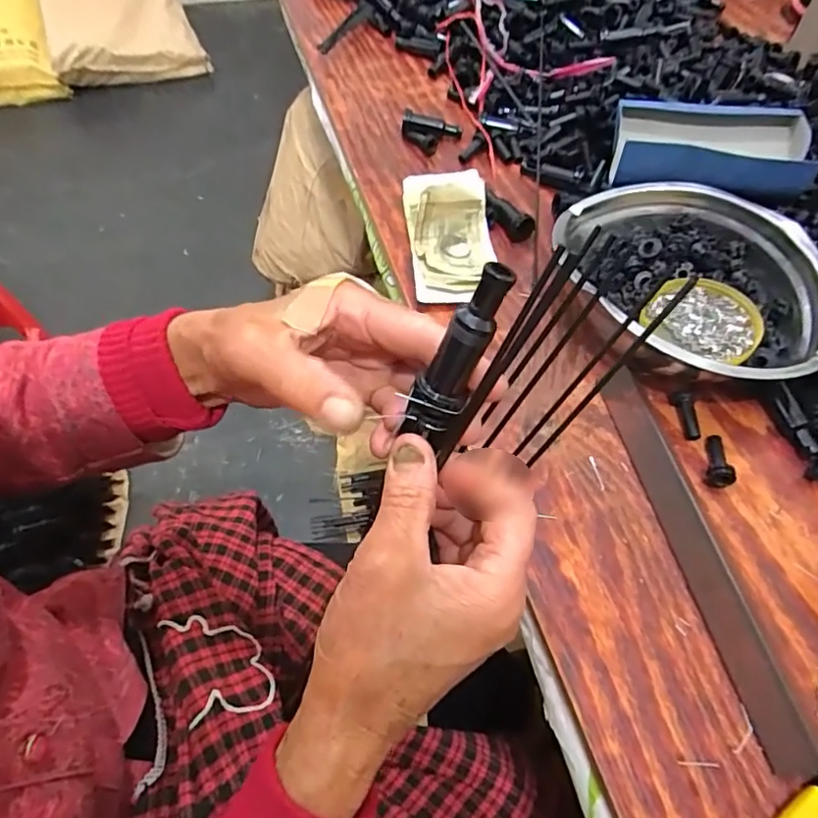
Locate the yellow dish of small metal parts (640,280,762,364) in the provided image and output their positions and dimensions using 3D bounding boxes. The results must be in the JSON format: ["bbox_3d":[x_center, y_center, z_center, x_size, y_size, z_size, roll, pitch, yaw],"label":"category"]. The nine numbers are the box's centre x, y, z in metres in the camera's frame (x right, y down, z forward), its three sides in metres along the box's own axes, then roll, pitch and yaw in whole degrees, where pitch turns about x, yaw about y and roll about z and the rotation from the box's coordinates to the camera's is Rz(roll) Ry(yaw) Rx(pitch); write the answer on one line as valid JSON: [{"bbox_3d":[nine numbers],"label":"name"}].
[{"bbox_3d":[0.223,-0.067,0.436,0.085,0.013,0.076,2,56,8],"label":"yellow dish of small metal parts"}]

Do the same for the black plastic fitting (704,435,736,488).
[{"bbox_3d":[0.219,0.036,0.405,0.017,0.020,0.037,17,58,10],"label":"black plastic fitting"}]

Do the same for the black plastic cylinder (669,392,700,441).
[{"bbox_3d":[0.209,0.006,0.434,0.013,0.015,0.039,-9,70,-7],"label":"black plastic cylinder"}]

